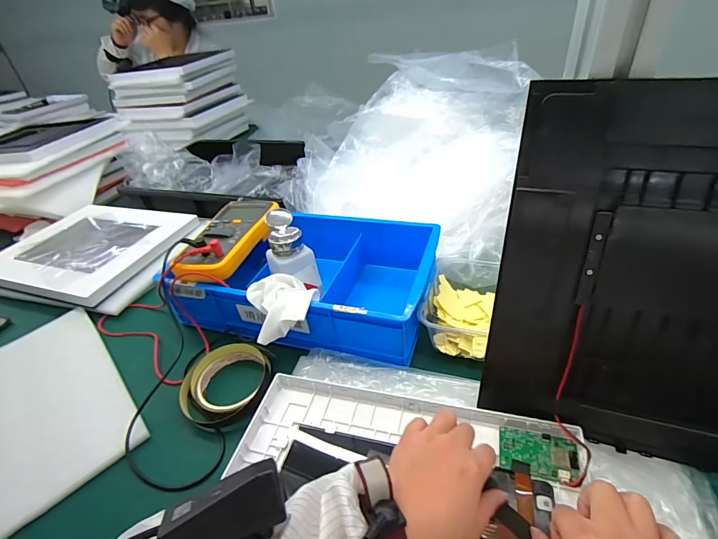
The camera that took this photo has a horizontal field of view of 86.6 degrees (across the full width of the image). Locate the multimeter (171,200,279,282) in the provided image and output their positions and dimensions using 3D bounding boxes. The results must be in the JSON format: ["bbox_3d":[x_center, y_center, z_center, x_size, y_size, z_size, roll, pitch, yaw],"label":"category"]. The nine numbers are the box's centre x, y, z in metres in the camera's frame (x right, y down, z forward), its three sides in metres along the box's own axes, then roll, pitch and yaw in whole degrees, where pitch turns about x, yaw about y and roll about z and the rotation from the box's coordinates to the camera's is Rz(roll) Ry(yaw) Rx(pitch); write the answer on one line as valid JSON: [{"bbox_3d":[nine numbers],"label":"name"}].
[{"bbox_3d":[-0.182,-0.053,0.534,0.097,0.037,0.183,1,37,11],"label":"multimeter"}]

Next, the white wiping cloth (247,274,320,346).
[{"bbox_3d":[-0.084,0.040,0.439,0.076,0.046,0.057,-14,37,-10],"label":"white wiping cloth"}]

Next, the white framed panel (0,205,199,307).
[{"bbox_3d":[-0.487,-0.047,0.689,0.312,0.019,0.258,5,38,16],"label":"white framed panel"}]

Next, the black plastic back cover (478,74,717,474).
[{"bbox_3d":[0.234,0.020,0.282,0.244,0.290,0.014,8,23,18],"label":"black plastic back cover"}]

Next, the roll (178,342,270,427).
[{"bbox_3d":[-0.155,0.130,0.444,0.101,0.030,0.099,-5,36,3],"label":"roll"}]

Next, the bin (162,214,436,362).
[{"bbox_3d":[-0.073,0.005,0.525,0.340,0.078,0.208,4,38,15],"label":"bin"}]

